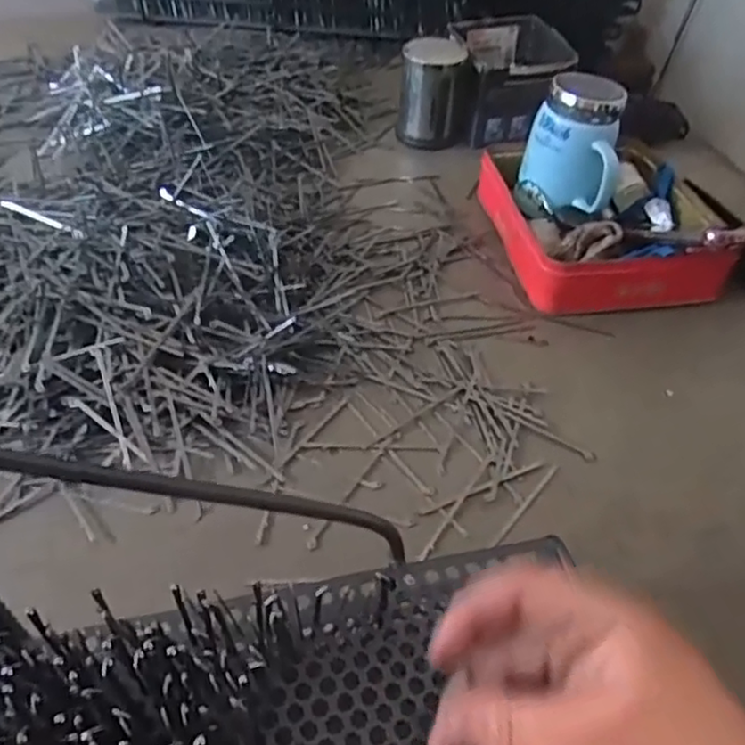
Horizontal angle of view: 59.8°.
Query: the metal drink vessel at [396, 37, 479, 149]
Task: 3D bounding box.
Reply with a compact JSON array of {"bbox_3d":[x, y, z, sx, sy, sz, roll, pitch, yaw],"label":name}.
[{"bbox_3d":[0.084,-0.358,0.842,0.097,0.110,0.097,7,46,2],"label":"metal drink vessel"}]

